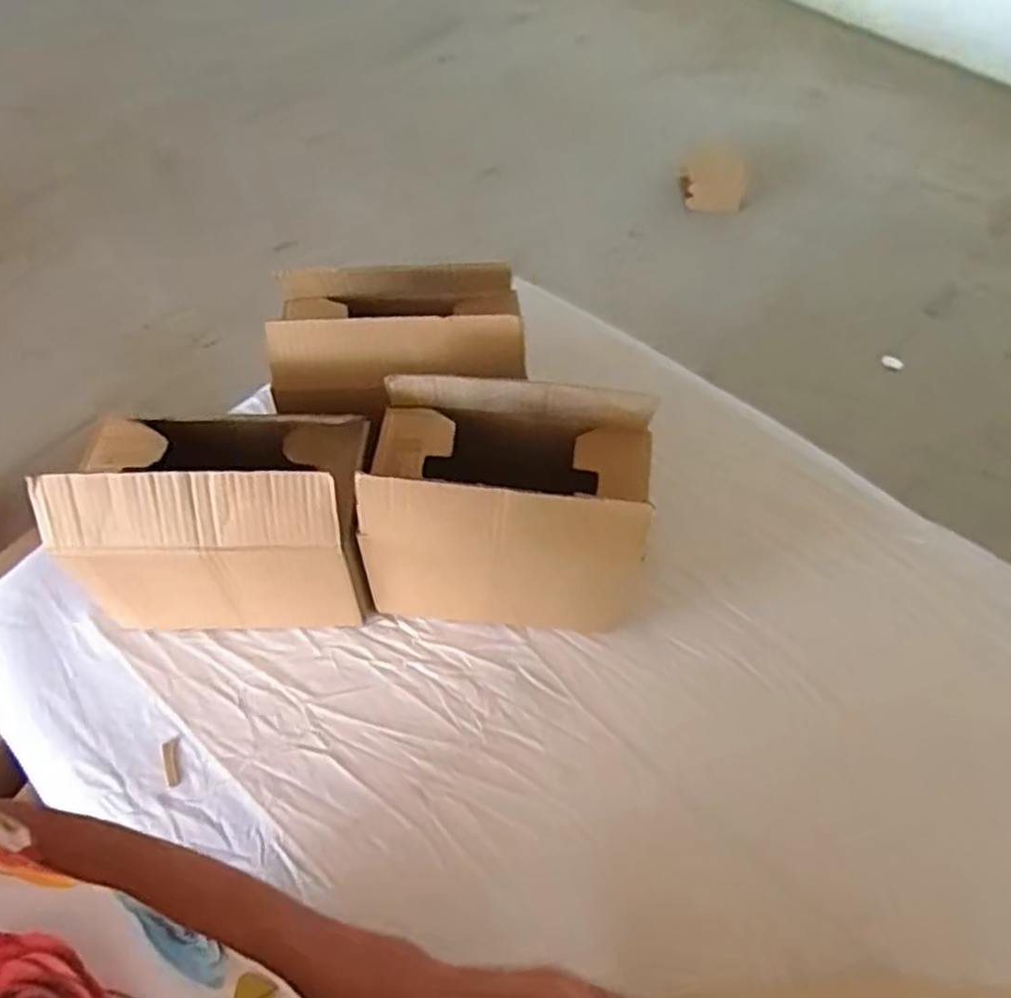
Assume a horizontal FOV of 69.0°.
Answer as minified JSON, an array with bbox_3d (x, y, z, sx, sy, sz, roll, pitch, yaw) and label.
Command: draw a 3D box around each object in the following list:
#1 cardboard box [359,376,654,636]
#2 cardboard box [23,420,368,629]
[{"bbox_3d":[0.010,0.020,0.652,0.248,0.218,0.147,2,57,-1],"label":"cardboard box"},{"bbox_3d":[-0.229,0.034,0.642,0.251,0.200,0.153,1,57,-2],"label":"cardboard box"}]

